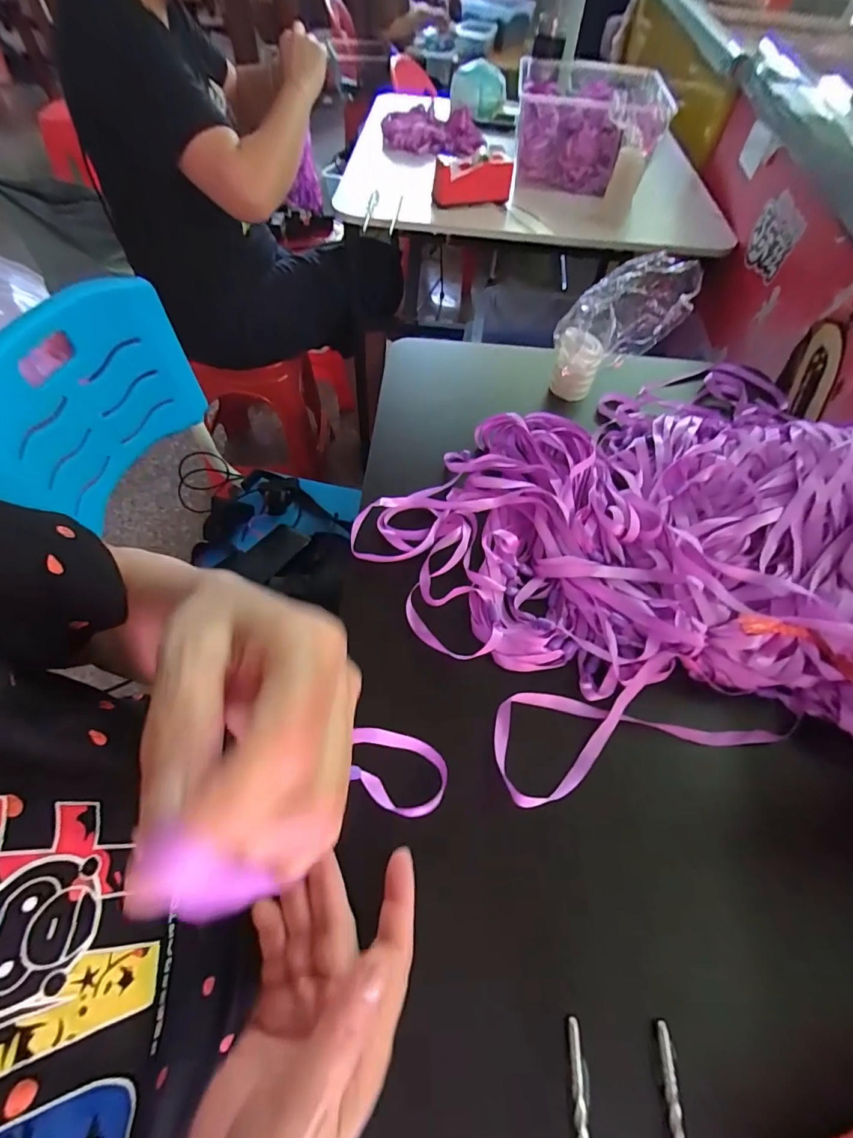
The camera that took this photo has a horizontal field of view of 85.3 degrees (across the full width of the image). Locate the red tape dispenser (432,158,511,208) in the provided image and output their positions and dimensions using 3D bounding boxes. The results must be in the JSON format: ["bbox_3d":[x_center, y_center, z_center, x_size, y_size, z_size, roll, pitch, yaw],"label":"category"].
[{"bbox_3d":[0.097,-0.782,0.940,0.164,0.068,0.040,-8,59,-8],"label":"red tape dispenser"}]

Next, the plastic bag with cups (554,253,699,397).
[{"bbox_3d":[0.196,-0.252,0.500,0.100,0.160,0.071,-4,59,-6],"label":"plastic bag with cups"}]

